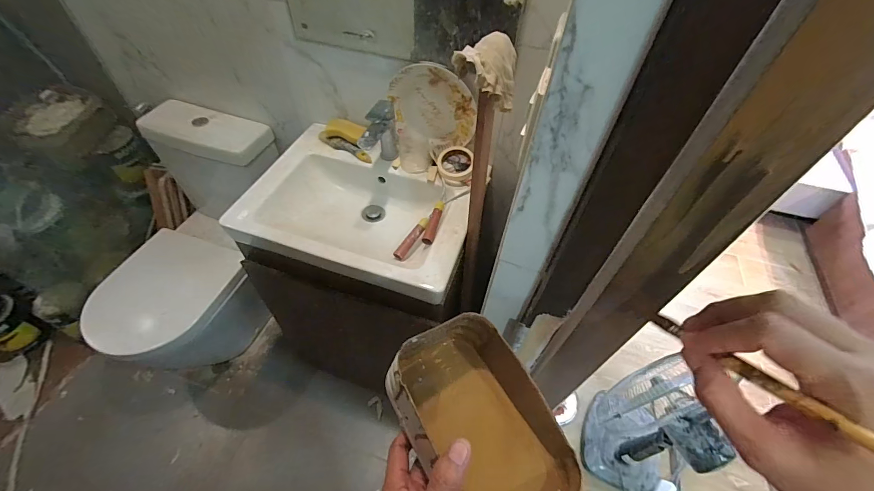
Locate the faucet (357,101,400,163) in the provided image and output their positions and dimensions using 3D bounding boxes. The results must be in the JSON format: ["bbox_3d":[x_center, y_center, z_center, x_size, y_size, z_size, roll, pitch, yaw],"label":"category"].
[{"bbox_3d":[-0.143,-0.266,0.941,0.069,0.155,0.155,8,52,4],"label":"faucet"}]

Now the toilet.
[{"bbox_3d":[-0.829,0.055,1.283,0.453,0.805,0.662,15,53,9],"label":"toilet"}]

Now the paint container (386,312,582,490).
[{"bbox_3d":[0.036,0.160,0.345,0.117,0.089,0.195,-23,56,-19],"label":"paint container"}]

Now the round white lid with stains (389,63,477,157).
[{"bbox_3d":[-0.011,-0.344,0.934,0.208,0.215,0.036,0,44,25],"label":"round white lid with stains"}]

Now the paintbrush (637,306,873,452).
[{"bbox_3d":[0.188,0.079,0.204,0.006,0.008,0.154,-13,20,-12],"label":"paintbrush"}]

